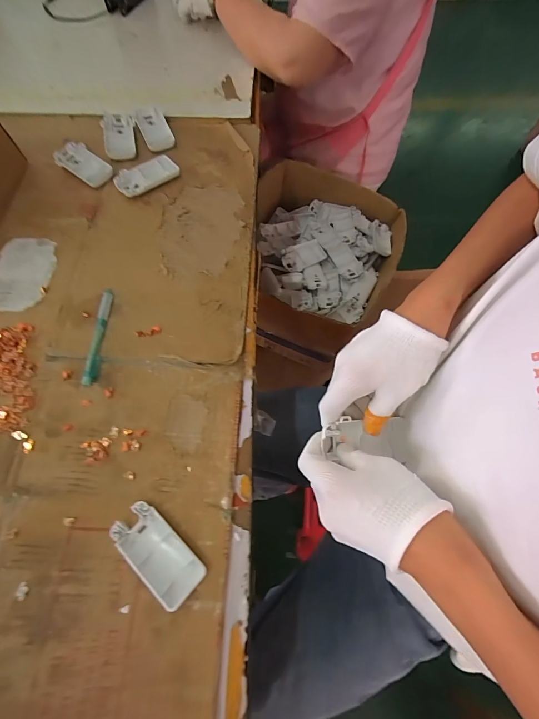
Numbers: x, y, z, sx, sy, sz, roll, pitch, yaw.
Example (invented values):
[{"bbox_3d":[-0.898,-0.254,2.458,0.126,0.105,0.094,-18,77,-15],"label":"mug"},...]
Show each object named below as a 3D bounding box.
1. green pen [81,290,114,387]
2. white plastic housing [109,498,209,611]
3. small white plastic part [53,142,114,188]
[{"bbox_3d":[-0.210,-0.030,0.409,0.015,0.007,0.127,2,68,-1],"label":"green pen"},{"bbox_3d":[-0.107,0.185,0.319,0.094,0.016,0.044,41,72,13],"label":"white plastic housing"},{"bbox_3d":[-0.293,-0.308,0.522,0.100,0.016,0.048,37,72,12],"label":"small white plastic part"}]

